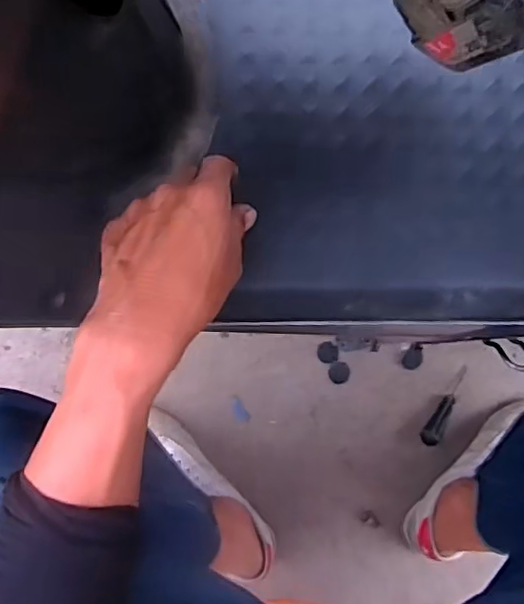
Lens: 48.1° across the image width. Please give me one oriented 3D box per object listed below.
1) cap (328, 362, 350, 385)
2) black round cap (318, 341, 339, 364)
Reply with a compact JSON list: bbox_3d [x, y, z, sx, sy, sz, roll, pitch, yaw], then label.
[{"bbox_3d":[0.110,0.100,0.827,0.030,0.004,0.031,1,83,-7],"label":"cap"},{"bbox_3d":[0.094,0.071,0.827,0.031,0.004,0.030,1,83,-7],"label":"black round cap"}]

